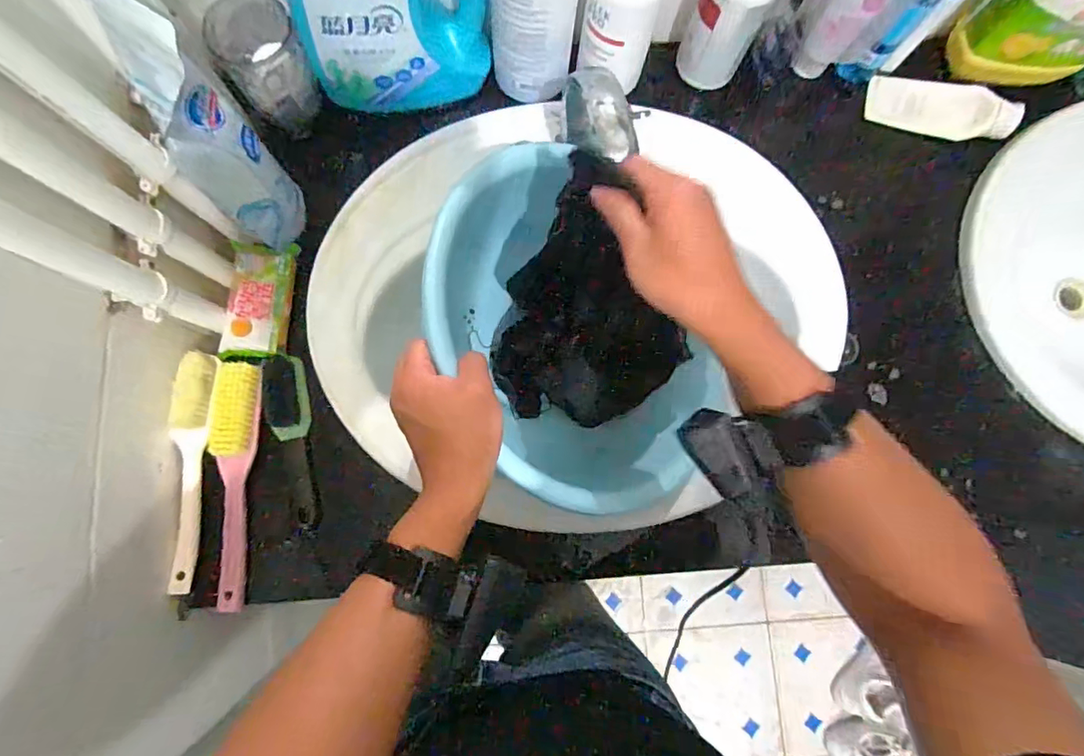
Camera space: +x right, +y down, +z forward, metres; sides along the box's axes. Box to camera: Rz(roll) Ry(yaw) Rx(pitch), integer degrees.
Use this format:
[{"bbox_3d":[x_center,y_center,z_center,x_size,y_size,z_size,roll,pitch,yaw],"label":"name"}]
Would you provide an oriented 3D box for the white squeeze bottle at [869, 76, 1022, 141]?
[{"bbox_3d":[0.451,-0.306,0.600,0.158,0.028,0.052,20,80,14],"label":"white squeeze bottle"}]

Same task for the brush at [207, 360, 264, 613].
[{"bbox_3d":[-0.289,0.097,0.487,0.037,0.033,0.224,2,81,-3],"label":"brush"}]

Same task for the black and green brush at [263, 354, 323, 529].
[{"bbox_3d":[-0.241,0.060,0.508,0.037,0.023,0.162,-8,81,-4],"label":"black and green brush"}]

